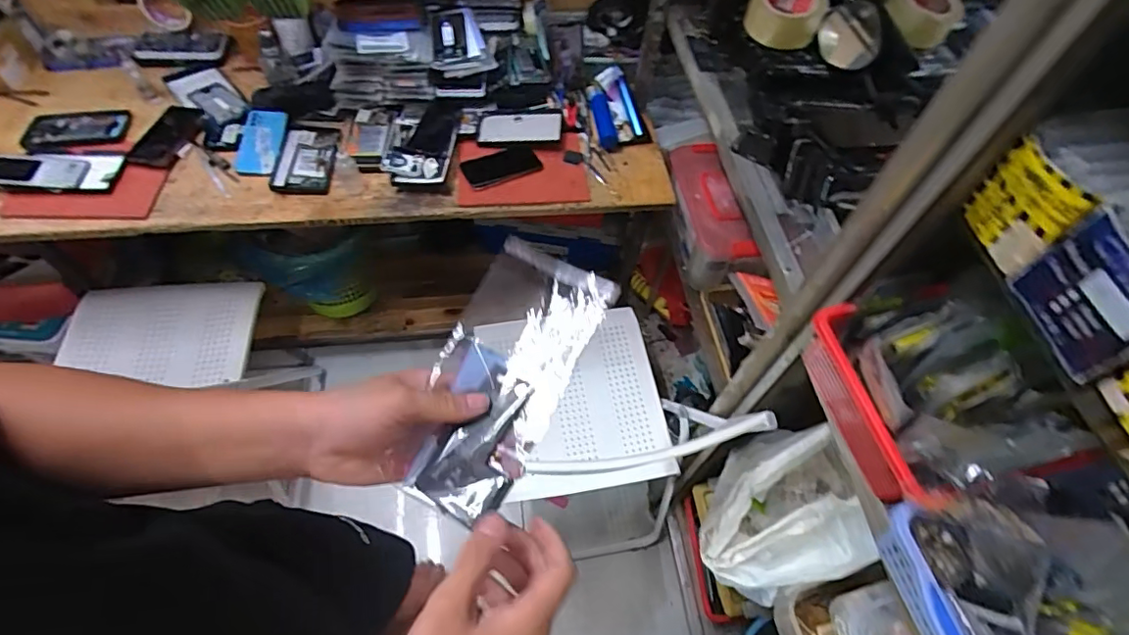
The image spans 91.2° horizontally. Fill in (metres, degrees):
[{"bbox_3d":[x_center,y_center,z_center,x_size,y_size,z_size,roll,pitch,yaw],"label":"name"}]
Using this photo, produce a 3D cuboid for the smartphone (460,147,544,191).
[{"bbox_3d":[-0.132,-0.316,1.156,0.157,0.013,0.081,-22,76,-13],"label":"smartphone"}]

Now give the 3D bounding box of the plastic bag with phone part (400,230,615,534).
[{"bbox_3d":[-0.043,0.044,0.420,0.097,0.021,0.206,19,72,8],"label":"plastic bag with phone part"}]

